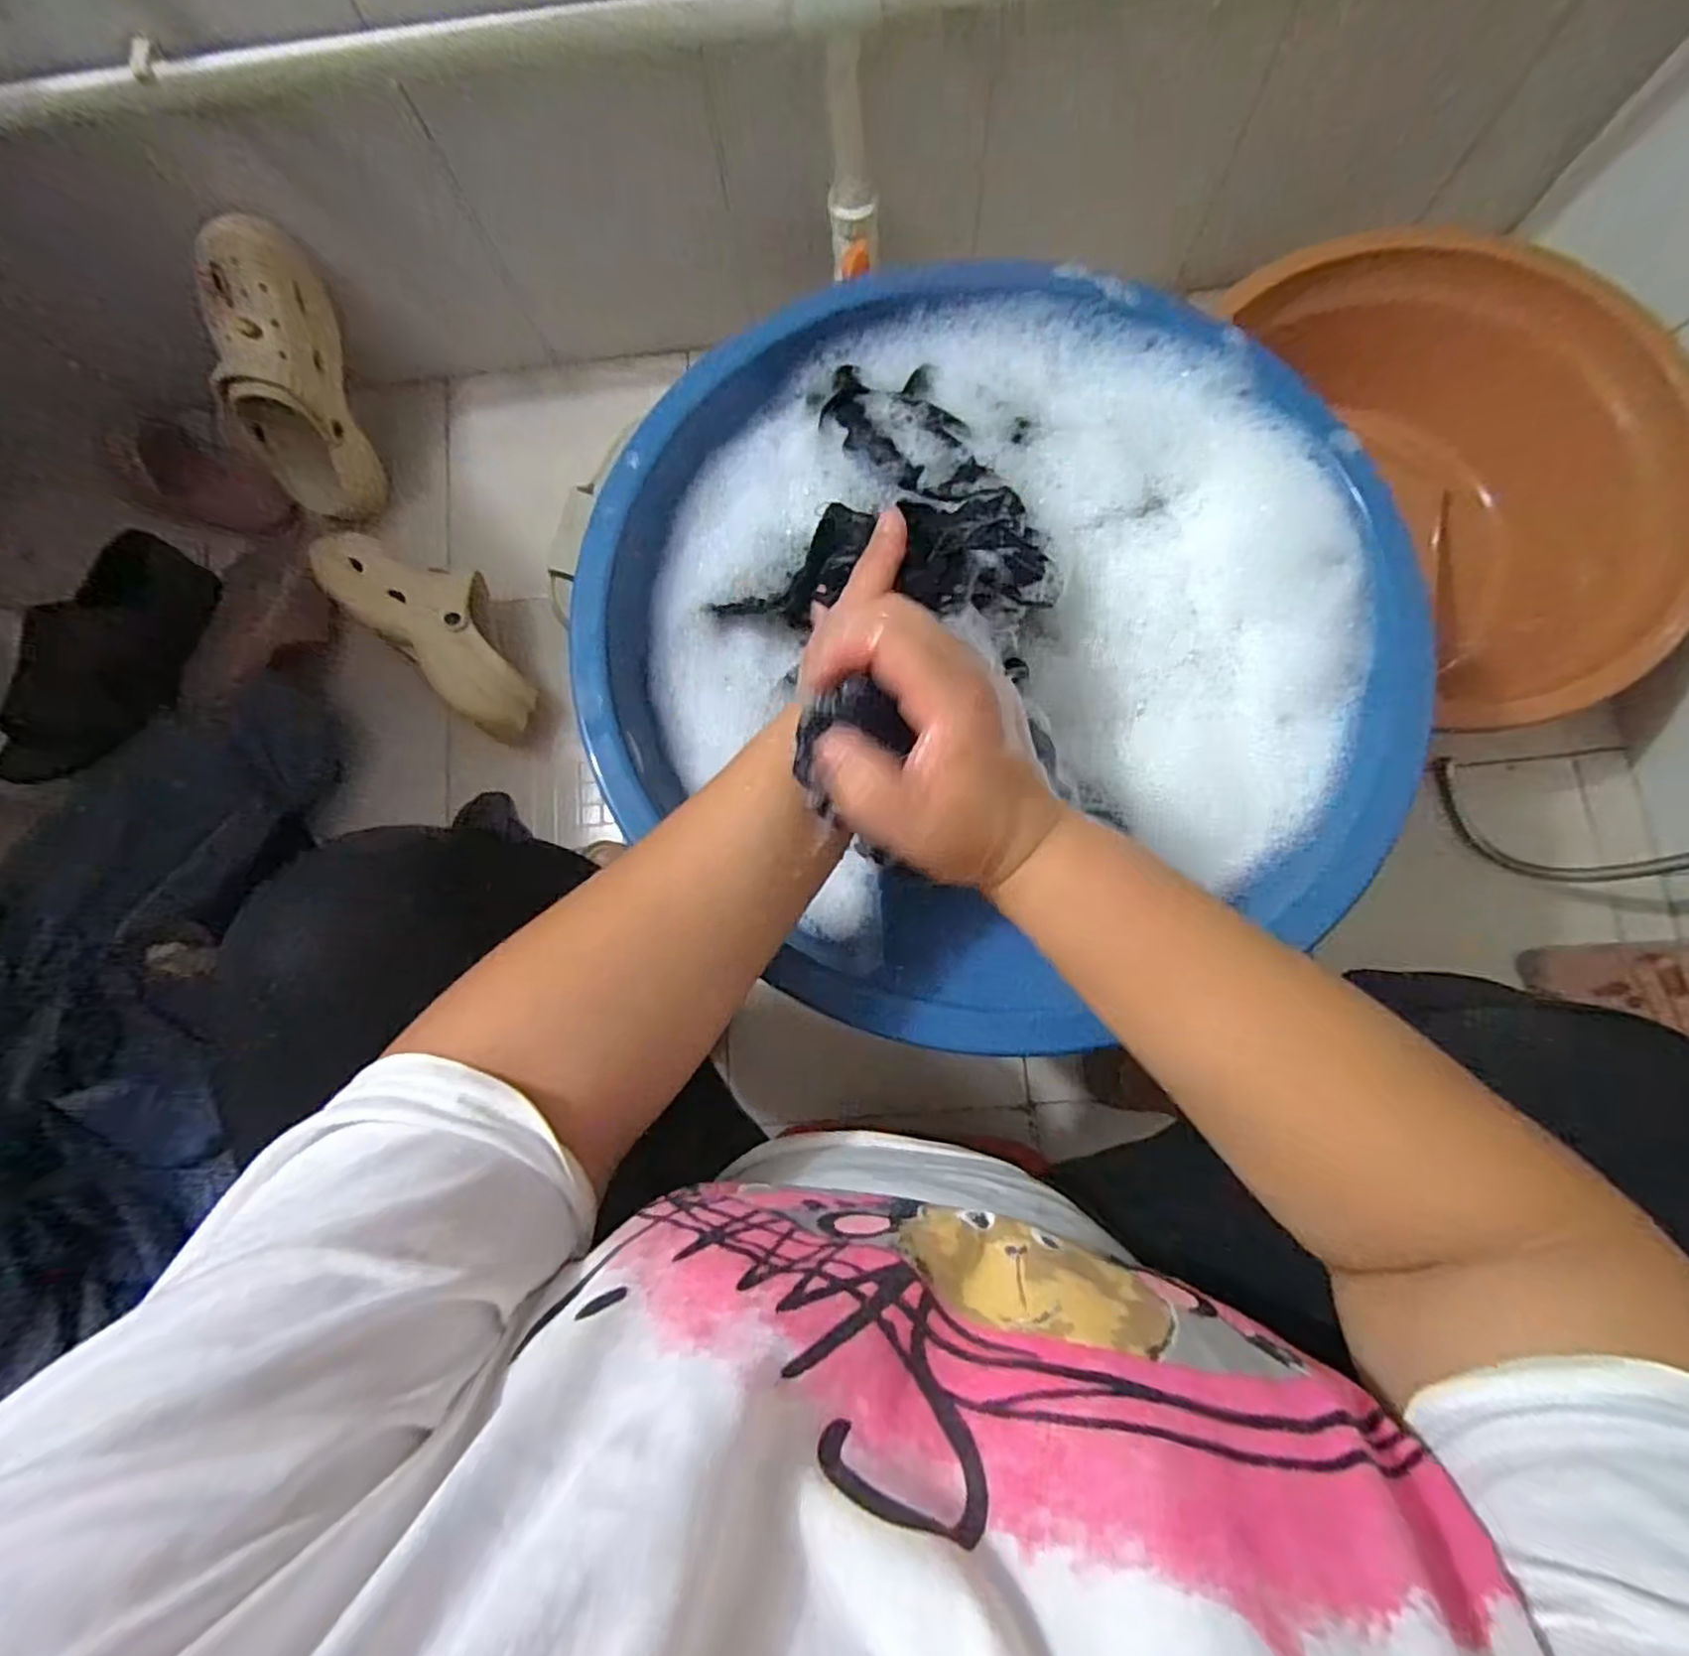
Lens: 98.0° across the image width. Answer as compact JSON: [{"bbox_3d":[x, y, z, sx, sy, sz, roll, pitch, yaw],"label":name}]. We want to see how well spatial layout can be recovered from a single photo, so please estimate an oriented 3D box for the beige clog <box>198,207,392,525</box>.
[{"bbox_3d":[-0.583,-0.464,0.757,0.105,0.259,0.093,16,44,6],"label":"beige clog"}]

